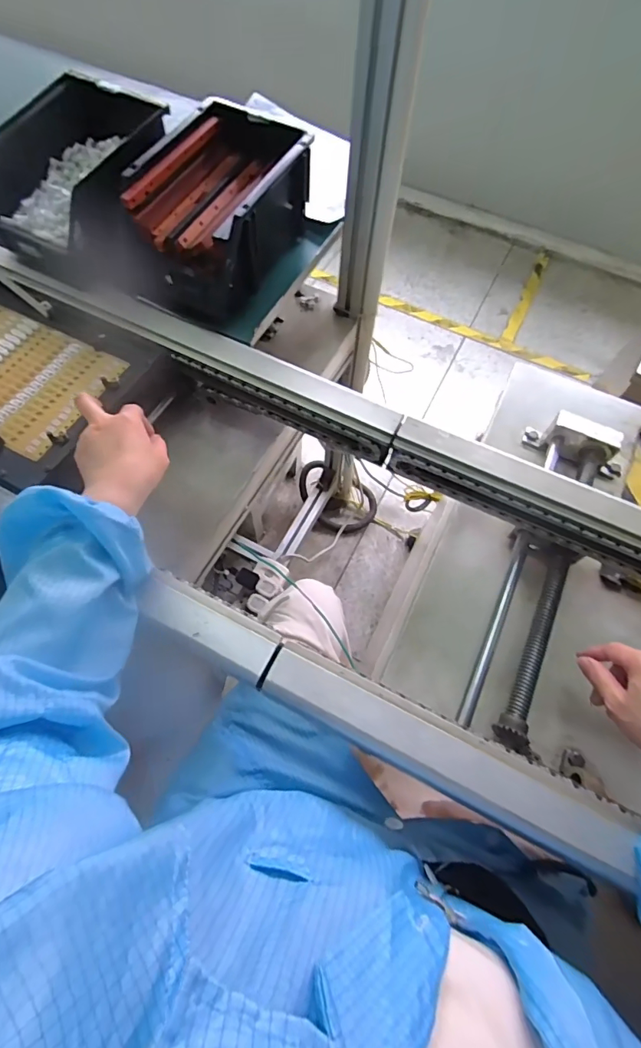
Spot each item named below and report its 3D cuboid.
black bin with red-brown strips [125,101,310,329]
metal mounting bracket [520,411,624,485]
[{"bbox_3d":[-0.127,-0.390,0.581,0.163,0.108,0.246,24,66,8],"label":"black bin with red-brown strips"},{"bbox_3d":[0.342,-0.090,0.621,0.132,0.069,0.076,27,67,9],"label":"metal mounting bracket"}]

